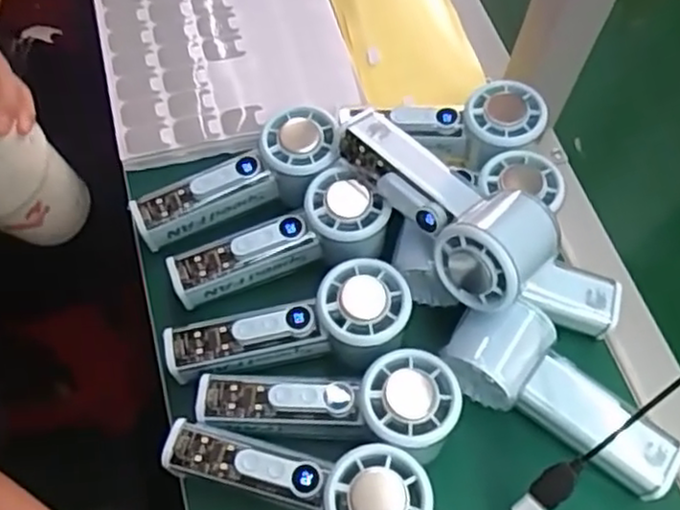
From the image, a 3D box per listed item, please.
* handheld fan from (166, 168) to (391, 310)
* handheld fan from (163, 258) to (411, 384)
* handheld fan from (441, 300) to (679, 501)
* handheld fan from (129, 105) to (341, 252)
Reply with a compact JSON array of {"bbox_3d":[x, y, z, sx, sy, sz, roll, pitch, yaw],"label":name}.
[{"bbox_3d":[-0.039,-0.005,0.469,0.143,0.040,0.061,-21,63,2],"label":"handheld fan"},{"bbox_3d":[-0.029,0.051,0.440,0.149,0.044,0.060,-15,61,5],"label":"handheld fan"},{"bbox_3d":[0.138,0.086,0.436,0.152,0.054,0.056,30,63,12],"label":"handheld fan"},{"bbox_3d":[-0.068,-0.050,0.488,0.151,0.043,0.055,-27,65,2],"label":"handheld fan"}]

